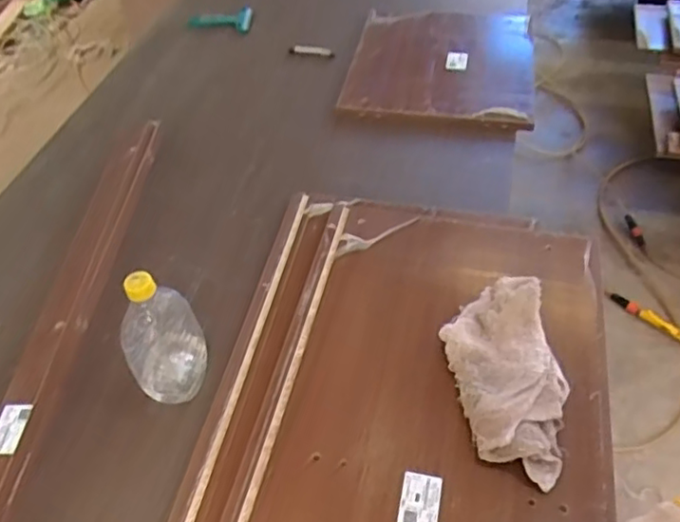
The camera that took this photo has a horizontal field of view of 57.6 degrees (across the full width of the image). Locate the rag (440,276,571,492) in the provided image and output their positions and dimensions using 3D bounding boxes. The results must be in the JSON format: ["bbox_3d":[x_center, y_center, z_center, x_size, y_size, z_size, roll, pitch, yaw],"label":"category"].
[{"bbox_3d":[0.198,0.136,0.736,0.129,0.044,0.259,-4,49,-2],"label":"rag"}]

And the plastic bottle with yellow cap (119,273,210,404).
[{"bbox_3d":[-0.209,0.088,0.726,0.090,0.173,0.078,-23,52,-18],"label":"plastic bottle with yellow cap"}]

